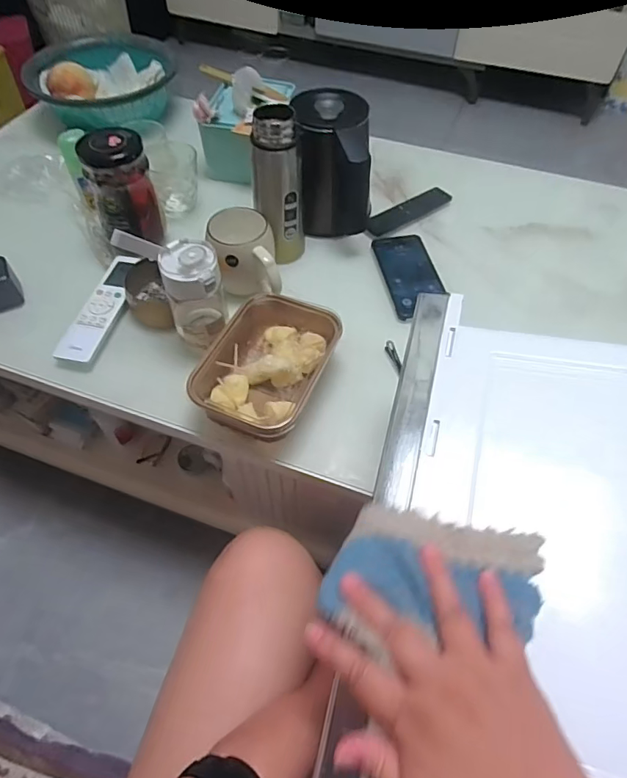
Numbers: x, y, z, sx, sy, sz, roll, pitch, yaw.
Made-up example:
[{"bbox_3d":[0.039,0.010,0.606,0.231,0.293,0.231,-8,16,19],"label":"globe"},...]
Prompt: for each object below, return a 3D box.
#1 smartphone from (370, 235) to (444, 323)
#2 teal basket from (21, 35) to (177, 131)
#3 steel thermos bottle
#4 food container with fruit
[{"bbox_3d":[0.138,-0.168,0.710,0.075,0.012,0.163,-7,56,-6],"label":"smartphone"},{"bbox_3d":[-0.396,-0.592,0.947,0.239,0.070,0.236,1,55,-1],"label":"teal basket"},{"bbox_3d":[-0.047,-0.265,0.658,0.065,0.185,0.069,-4,56,-4],"label":"steel thermos bottle"},{"bbox_3d":[-0.057,-0.023,0.580,0.128,0.064,0.172,20,57,13],"label":"food container with fruit"}]

